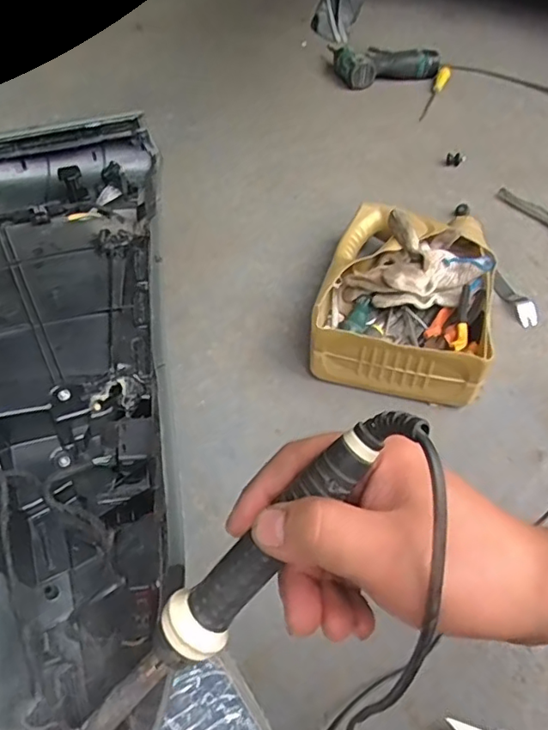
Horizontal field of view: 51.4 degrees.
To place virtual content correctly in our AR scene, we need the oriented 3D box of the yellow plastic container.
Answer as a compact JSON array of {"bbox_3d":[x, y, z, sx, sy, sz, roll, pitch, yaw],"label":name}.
[{"bbox_3d":[0.175,-0.089,0.744,0.210,0.096,0.272,11,53,9],"label":"yellow plastic container"}]

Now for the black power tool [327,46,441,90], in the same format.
[{"bbox_3d":[0.229,-0.666,1.227,0.216,0.052,0.175,-12,53,-8],"label":"black power tool"}]

